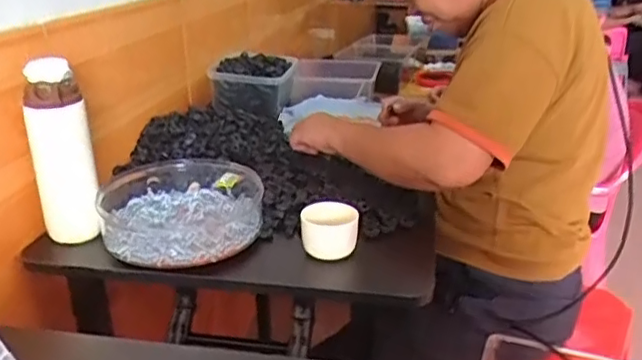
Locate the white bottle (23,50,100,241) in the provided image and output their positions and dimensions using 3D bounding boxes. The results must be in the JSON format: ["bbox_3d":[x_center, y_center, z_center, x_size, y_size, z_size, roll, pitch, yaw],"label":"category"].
[{"bbox_3d":[-0.305,-0.029,0.719,0.067,0.211,0.054,-10,24,-24],"label":"white bottle"}]

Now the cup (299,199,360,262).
[{"bbox_3d":[0.008,0.062,0.731,0.057,0.056,0.053,1,22,0],"label":"cup"}]

